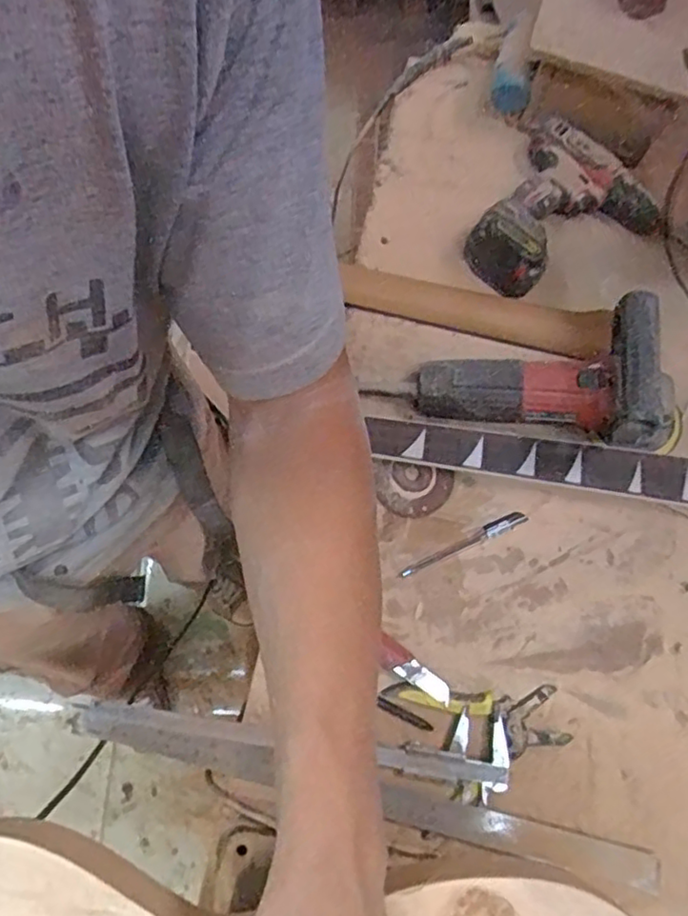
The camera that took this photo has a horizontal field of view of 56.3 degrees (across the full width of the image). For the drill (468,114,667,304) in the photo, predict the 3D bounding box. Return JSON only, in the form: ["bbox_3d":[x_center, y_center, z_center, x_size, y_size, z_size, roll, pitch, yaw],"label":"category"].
[{"bbox_3d":[0.256,-0.270,0.737,0.178,0.065,0.212,34,76,7],"label":"drill"}]

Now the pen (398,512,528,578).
[{"bbox_3d":[0.122,0.090,0.660,0.141,0.012,0.016,-25,77,-9],"label":"pen"}]

